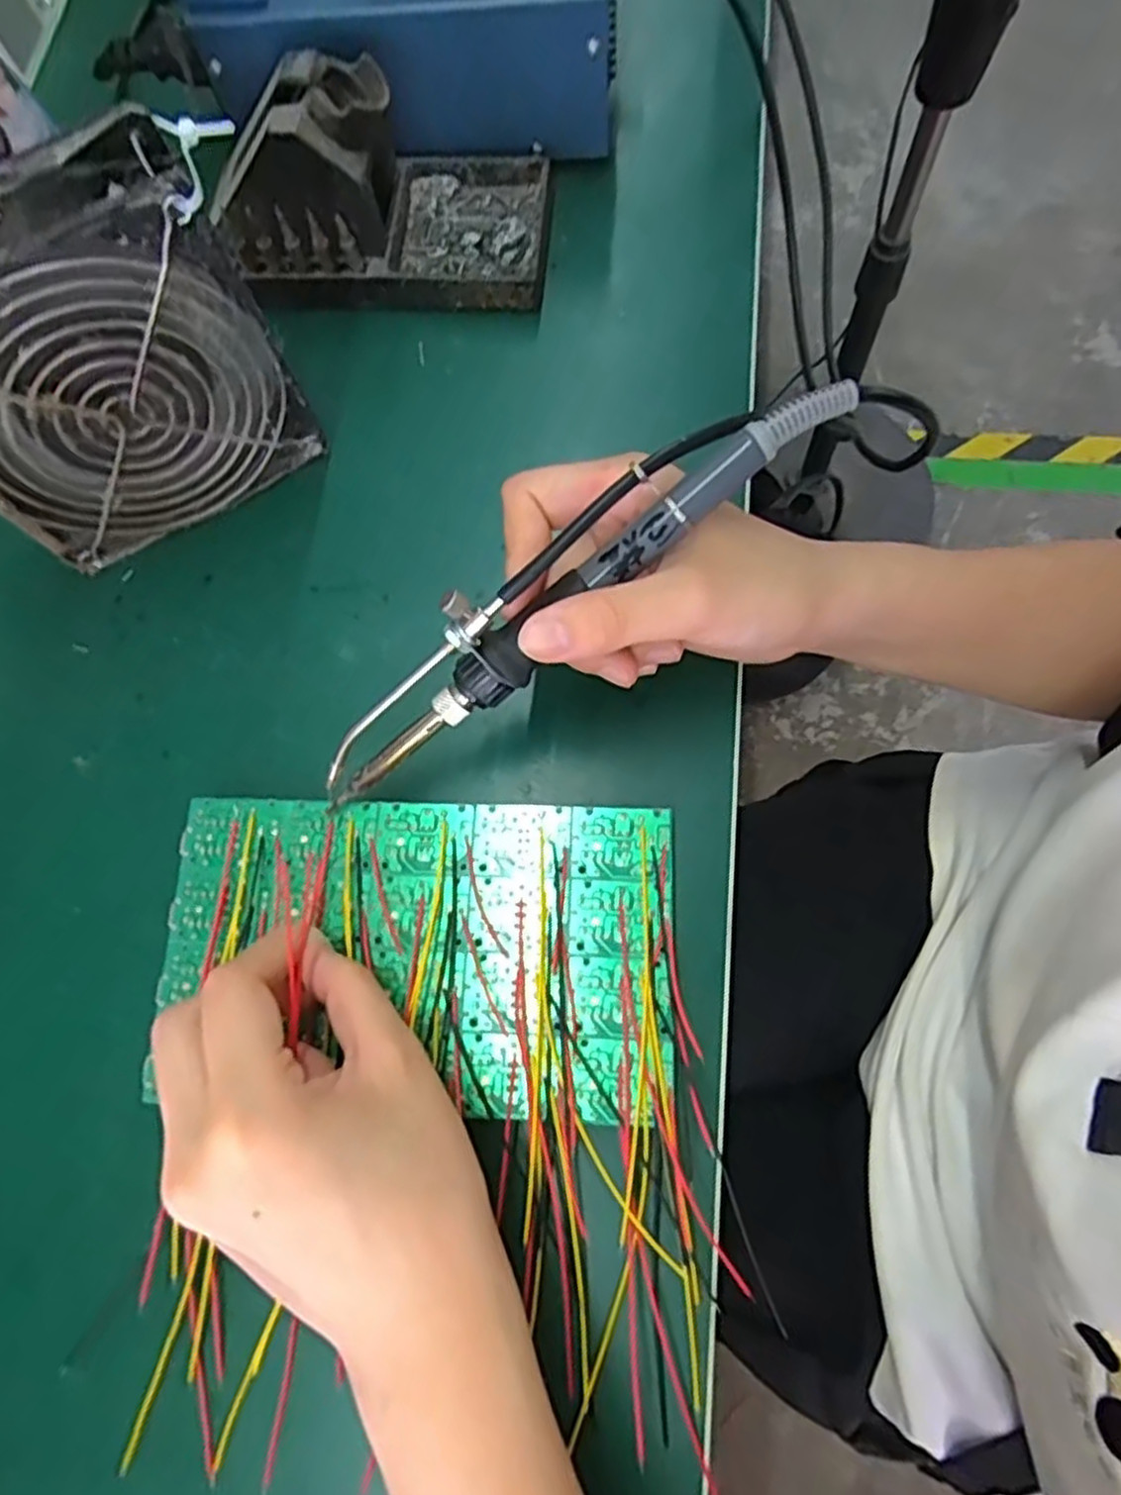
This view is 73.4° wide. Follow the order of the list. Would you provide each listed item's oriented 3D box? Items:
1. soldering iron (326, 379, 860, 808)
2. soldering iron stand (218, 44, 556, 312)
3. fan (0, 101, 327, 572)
[{"bbox_3d":[-0.002,-0.048,0.234,0.203,0.026,0.025,-38,75,12],"label":"soldering iron"},{"bbox_3d":[-0.077,-0.250,0.330,0.141,0.068,0.078,3,74,3],"label":"soldering iron stand"},{"bbox_3d":[-0.164,-0.132,0.272,0.119,0.125,0.041,-32,75,-7],"label":"fan"}]

